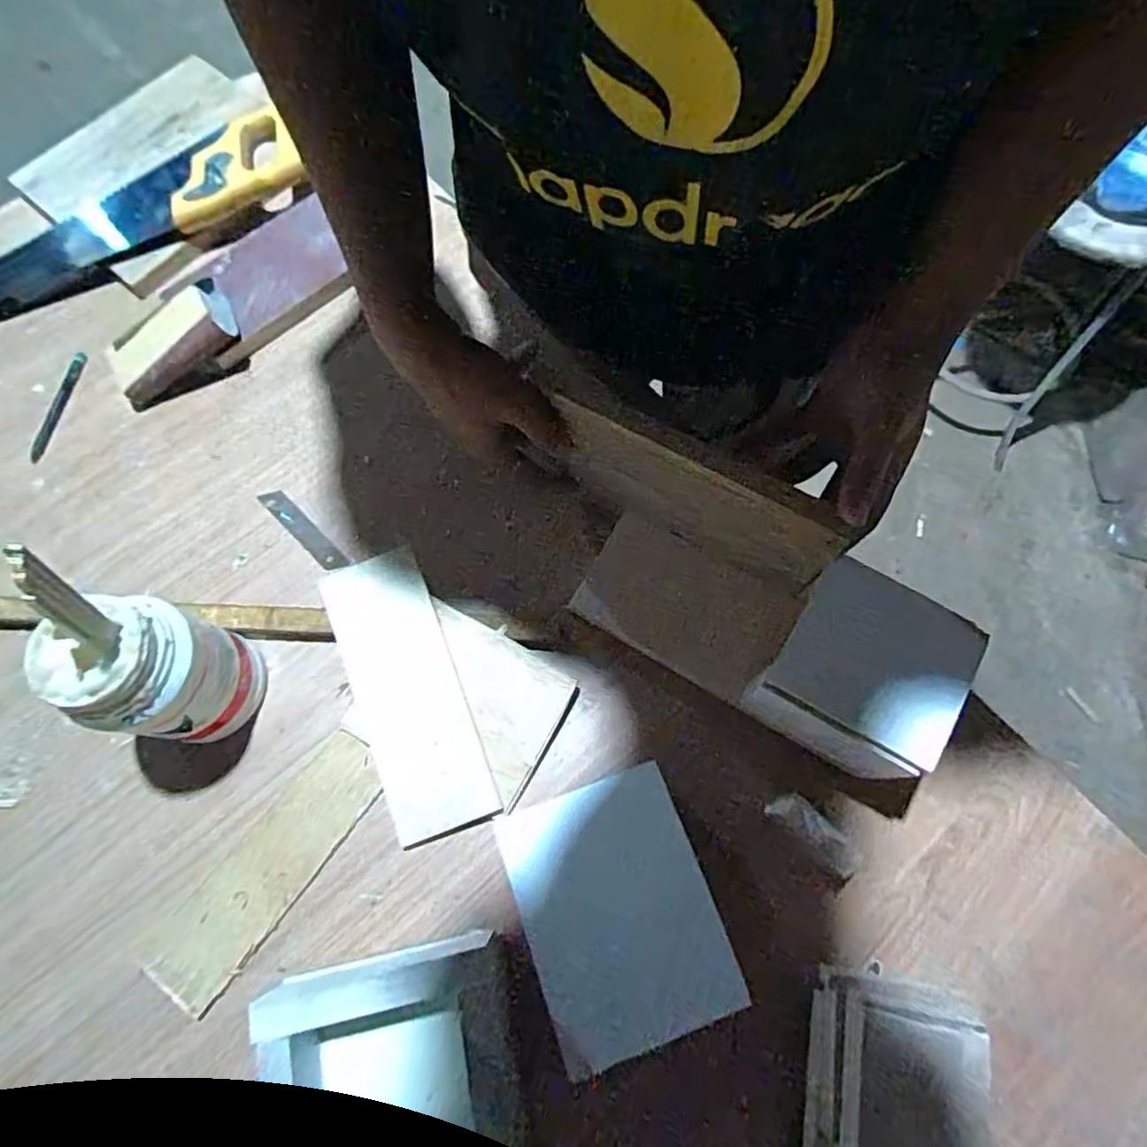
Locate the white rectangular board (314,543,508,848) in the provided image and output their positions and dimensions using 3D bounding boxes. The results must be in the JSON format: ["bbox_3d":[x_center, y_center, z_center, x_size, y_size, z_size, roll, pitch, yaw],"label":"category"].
[{"bbox_3d":[-0.118,0.081,0.455,0.071,0.009,0.195,-21,79,-1],"label":"white rectangular board"}]

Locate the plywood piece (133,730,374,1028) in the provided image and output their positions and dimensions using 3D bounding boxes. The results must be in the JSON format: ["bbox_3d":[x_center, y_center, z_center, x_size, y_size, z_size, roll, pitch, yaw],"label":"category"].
[{"bbox_3d":[-0.199,0.192,0.430,0.052,0.008,0.178,35,75,10],"label":"plywood piece"}]

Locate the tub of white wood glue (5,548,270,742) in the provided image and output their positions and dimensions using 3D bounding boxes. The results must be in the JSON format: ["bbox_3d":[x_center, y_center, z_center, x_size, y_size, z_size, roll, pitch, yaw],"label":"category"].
[{"bbox_3d":[-0.262,0.057,0.400,0.078,0.150,0.073,0,72,0],"label":"tub of white wood glue"}]

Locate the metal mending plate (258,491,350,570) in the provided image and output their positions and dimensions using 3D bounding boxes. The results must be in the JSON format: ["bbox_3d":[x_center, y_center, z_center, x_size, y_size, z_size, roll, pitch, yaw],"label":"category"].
[{"bbox_3d":[-0.214,-0.035,0.514,0.090,0.004,0.018,43,77,12],"label":"metal mending plate"}]

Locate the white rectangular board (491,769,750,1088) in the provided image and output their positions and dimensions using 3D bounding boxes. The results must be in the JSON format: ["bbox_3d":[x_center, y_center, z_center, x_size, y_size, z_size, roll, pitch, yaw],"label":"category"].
[{"bbox_3d":[0.025,0.207,0.405,0.114,0.013,0.146,-18,68,-8],"label":"white rectangular board"}]

